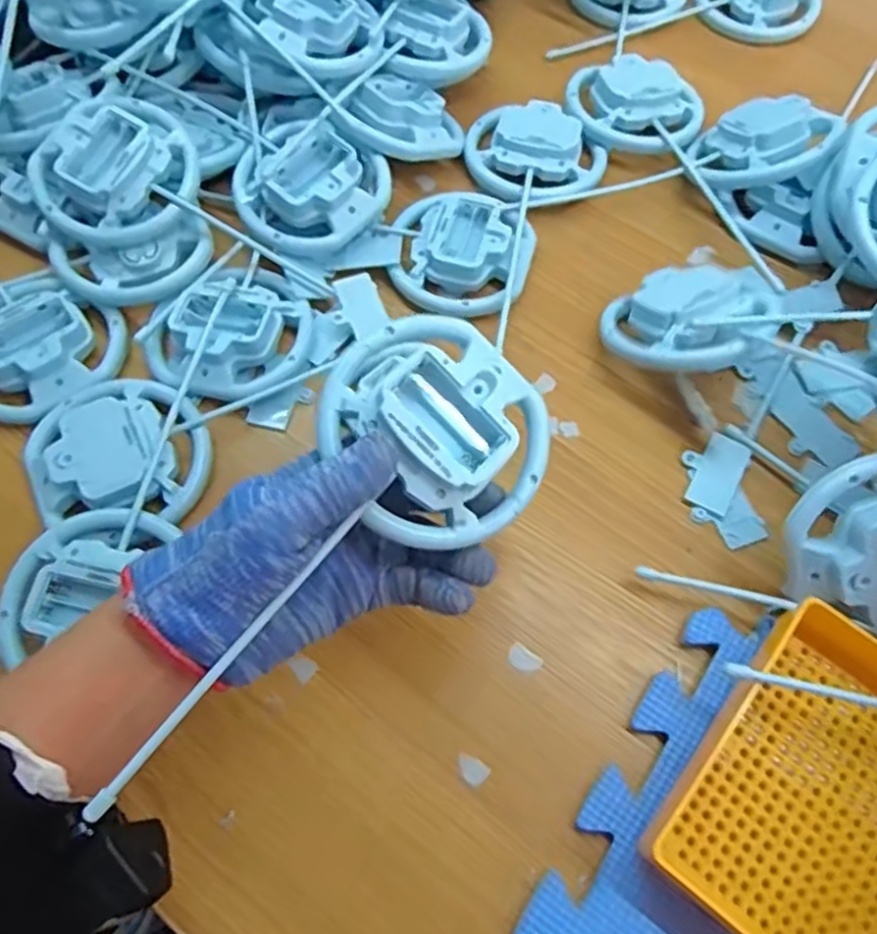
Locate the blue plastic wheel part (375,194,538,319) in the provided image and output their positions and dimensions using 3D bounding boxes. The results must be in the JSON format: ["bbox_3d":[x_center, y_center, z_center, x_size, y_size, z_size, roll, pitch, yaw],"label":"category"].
[{"bbox_3d":[0.013,-0.146,0.482,0.099,0.026,0.091,0,64,-1],"label":"blue plastic wheel part"}]

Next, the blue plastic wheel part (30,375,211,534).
[{"bbox_3d":[-0.182,-0.017,0.406,0.097,0.021,0.090,-2,65,-2],"label":"blue plastic wheel part"}]

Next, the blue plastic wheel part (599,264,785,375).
[{"bbox_3d":[0.153,-0.093,0.437,0.094,0.035,0.094,18,67,28],"label":"blue plastic wheel part"}]

